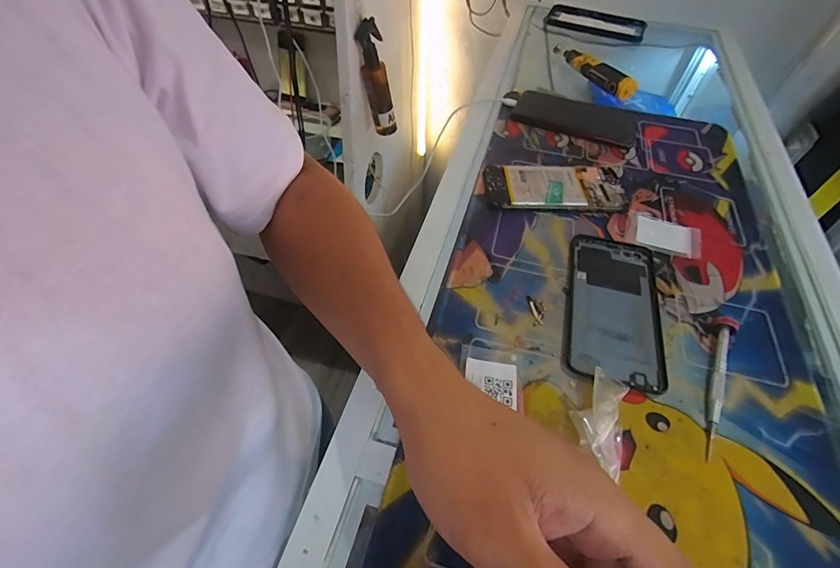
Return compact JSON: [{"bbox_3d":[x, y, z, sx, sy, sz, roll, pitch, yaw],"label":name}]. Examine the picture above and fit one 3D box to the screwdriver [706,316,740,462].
[{"bbox_3d":[0.227,0.073,0.296,0.013,0.015,0.117,25,57,16],"label":"screwdriver"}]

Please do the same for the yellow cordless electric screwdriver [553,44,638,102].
[{"bbox_3d":[0.262,-0.336,0.594,0.025,0.030,0.177,-16,56,-13],"label":"yellow cordless electric screwdriver"}]

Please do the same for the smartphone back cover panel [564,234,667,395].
[{"bbox_3d":[0.170,0.018,0.341,0.076,0.007,0.151,14,55,8],"label":"smartphone back cover panel"}]

